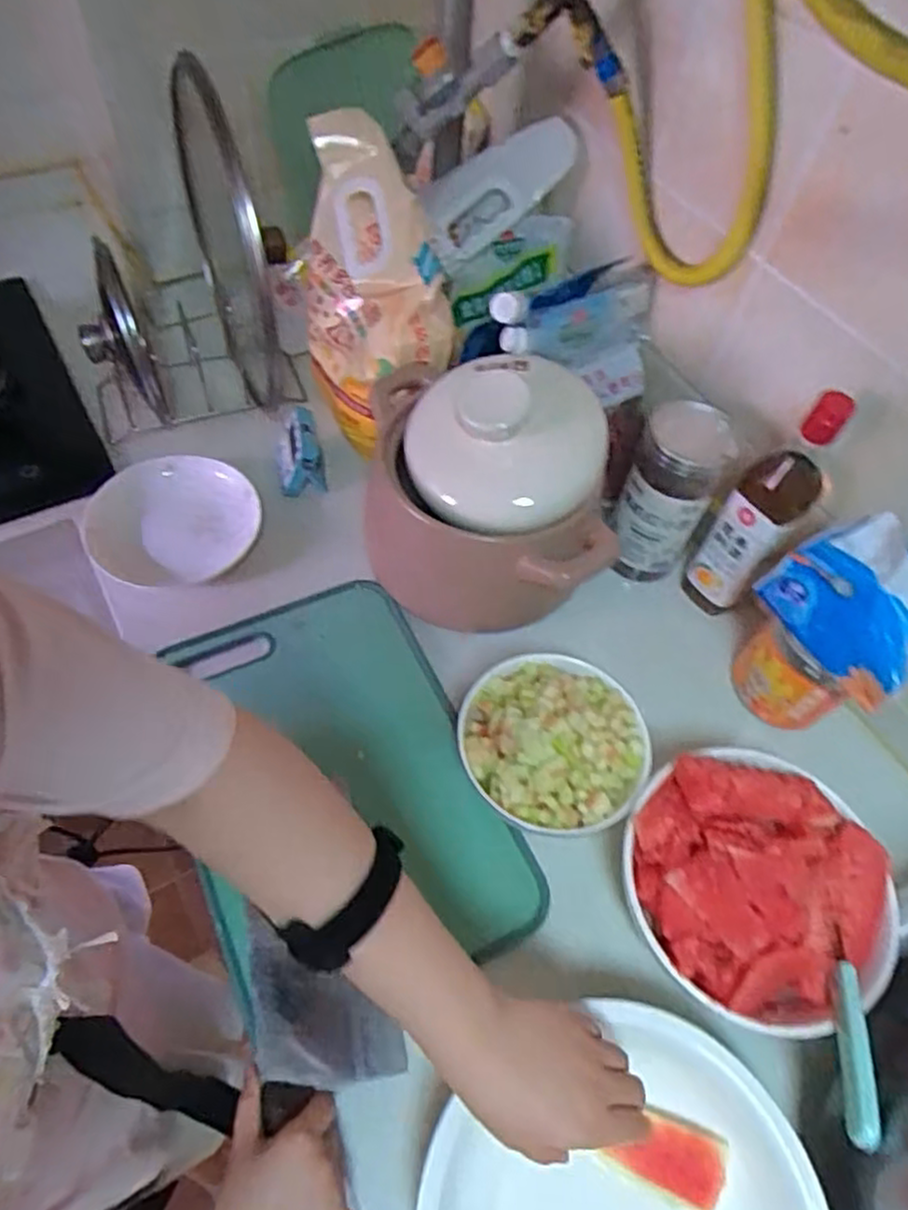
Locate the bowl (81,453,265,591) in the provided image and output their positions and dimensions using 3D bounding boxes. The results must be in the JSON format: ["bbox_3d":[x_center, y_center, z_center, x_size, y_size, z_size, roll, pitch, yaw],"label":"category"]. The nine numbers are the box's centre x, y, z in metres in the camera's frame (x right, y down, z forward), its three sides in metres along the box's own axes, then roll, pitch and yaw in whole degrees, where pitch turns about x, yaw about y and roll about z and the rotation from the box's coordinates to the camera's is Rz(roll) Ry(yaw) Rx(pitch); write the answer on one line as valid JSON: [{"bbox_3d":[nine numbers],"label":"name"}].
[{"bbox_3d":[-0.294,-0.084,0.771,0.176,0.037,0.156,-8,58,-10],"label":"bowl"}]

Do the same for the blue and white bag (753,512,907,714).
[{"bbox_3d":[0.322,-0.003,0.570,0.076,0.096,0.137,-24,62,-19],"label":"blue and white bag"}]

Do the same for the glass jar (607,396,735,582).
[{"bbox_3d":[0.208,-0.106,0.724,0.081,0.174,0.081,2,57,-4],"label":"glass jar"}]

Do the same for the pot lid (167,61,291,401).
[{"bbox_3d":[-0.232,-0.383,0.795,0.077,0.321,0.310,-13,59,-13],"label":"pot lid"}]

